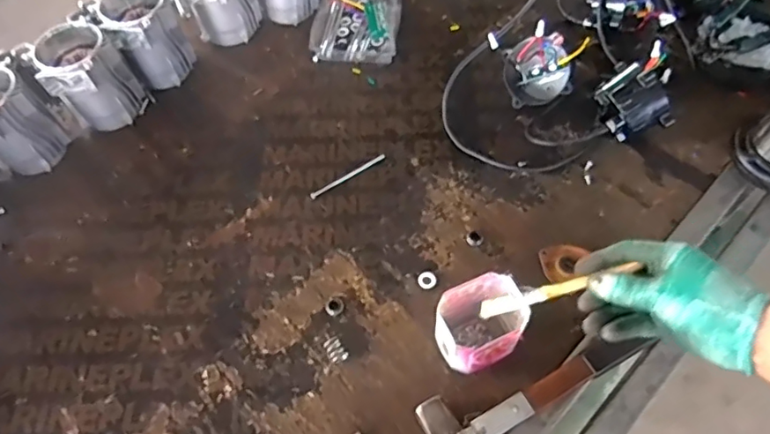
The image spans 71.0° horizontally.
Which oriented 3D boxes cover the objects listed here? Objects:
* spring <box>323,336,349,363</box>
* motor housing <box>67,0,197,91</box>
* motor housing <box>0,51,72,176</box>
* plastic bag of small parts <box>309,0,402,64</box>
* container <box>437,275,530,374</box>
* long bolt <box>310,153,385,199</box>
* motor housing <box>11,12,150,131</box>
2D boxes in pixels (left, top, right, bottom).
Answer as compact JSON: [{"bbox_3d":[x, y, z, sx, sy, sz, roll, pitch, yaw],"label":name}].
[{"bbox_3d":[-0.061,0.163,0.662,0.020,0.014,0.031,-37,65,-17],"label":"spring"},{"bbox_3d":[-0.390,-0.284,0.873,0.135,0.145,0.115,-34,64,-15],"label":"motor housing"},{"bbox_3d":[-0.550,-0.139,0.795,0.123,0.136,0.111,-35,64,-16],"label":"motor housing"},{"bbox_3d":[-0.048,-0.351,0.952,0.143,0.035,0.188,4,61,5],"label":"plastic bag of small parts"},{"bbox_3d":[0.110,0.126,0.623,0.087,0.109,0.083,-21,62,-9],"label":"container"},{"bbox_3d":[-0.054,-0.062,0.799,0.127,0.004,0.010,-32,64,-15],"label":"long bolt"},{"bbox_3d":[-0.450,-0.212,0.833,0.134,0.142,0.104,-32,64,-15],"label":"motor housing"}]

